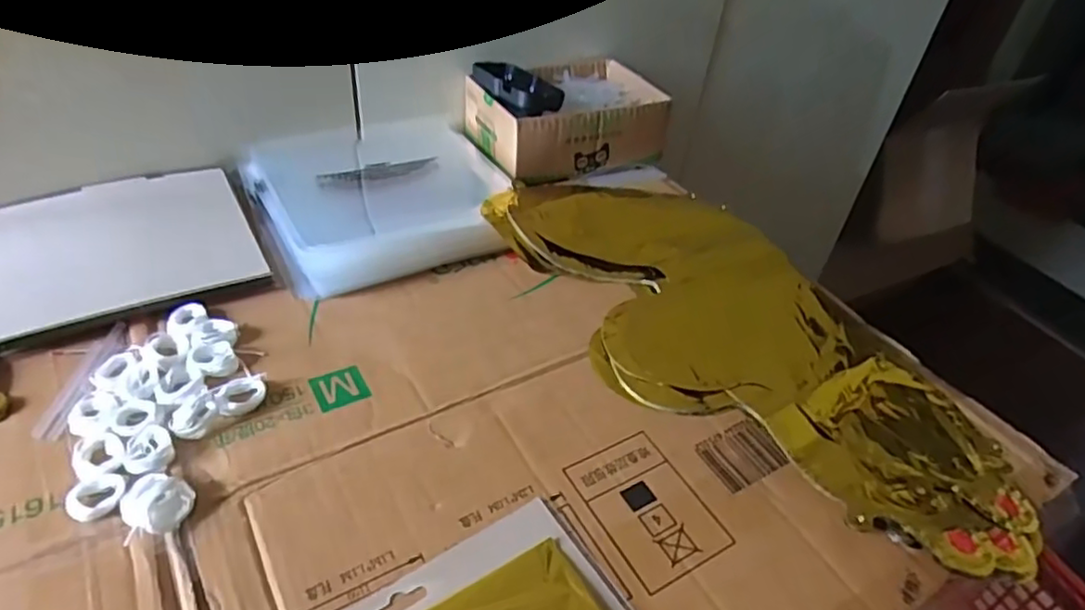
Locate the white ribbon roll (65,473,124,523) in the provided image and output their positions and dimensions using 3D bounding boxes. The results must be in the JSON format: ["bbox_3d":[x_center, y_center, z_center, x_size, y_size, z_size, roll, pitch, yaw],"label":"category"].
[{"bbox_3d":[-0.246,0.105,0.366,0.028,0.008,0.027,5,41,-4],"label":"white ribbon roll"}]

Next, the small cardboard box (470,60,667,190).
[{"bbox_3d":[0.025,-0.201,0.708,0.188,0.064,0.143,-14,45,-24],"label":"small cardboard box"}]

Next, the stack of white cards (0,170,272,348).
[{"bbox_3d":[-0.328,-0.046,0.511,0.187,0.016,0.167,-18,47,-27],"label":"stack of white cards"}]

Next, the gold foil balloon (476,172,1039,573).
[{"bbox_3d":[0.140,0.013,0.515,0.214,0.023,0.450,-17,46,-26],"label":"gold foil balloon"}]

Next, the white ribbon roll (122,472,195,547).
[{"bbox_3d":[-0.209,0.107,0.362,0.035,0.013,0.039,-11,44,-21],"label":"white ribbon roll"}]

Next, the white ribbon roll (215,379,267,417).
[{"bbox_3d":[-0.192,0.058,0.422,0.029,0.010,0.022,-17,47,-26],"label":"white ribbon roll"}]

